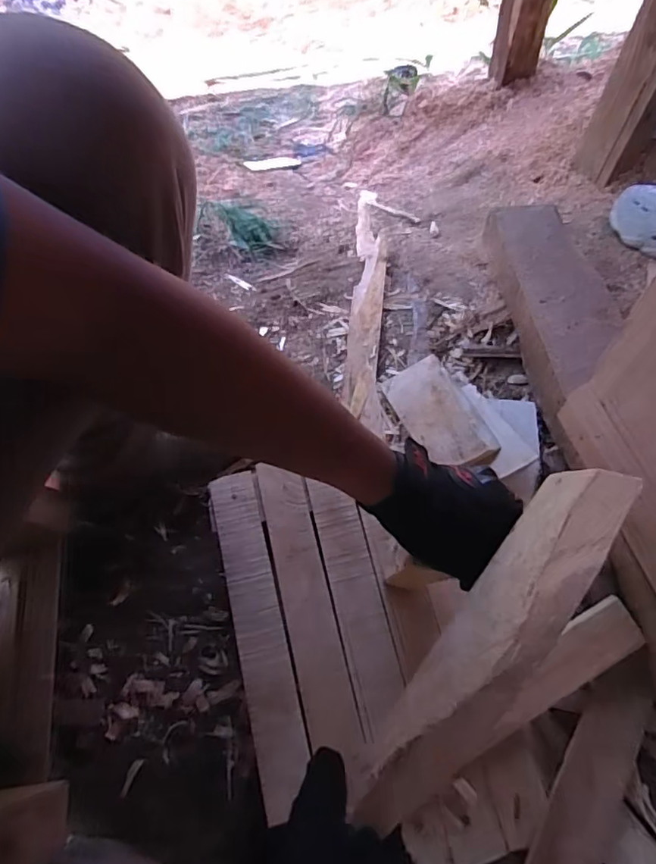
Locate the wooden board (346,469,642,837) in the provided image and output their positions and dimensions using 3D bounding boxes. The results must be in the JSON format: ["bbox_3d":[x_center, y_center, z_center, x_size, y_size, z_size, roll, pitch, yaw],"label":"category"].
[{"bbox_3d":[0.103,0.124,0.326,0.015,0.082,0.249,44,74,-13],"label":"wooden board"}]

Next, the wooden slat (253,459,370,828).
[{"bbox_3d":[-0.023,0.195,0.581,0.055,0.013,0.332,-15,65,0],"label":"wooden slat"}]

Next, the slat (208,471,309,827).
[{"bbox_3d":[-0.078,0.207,0.576,0.053,0.009,0.344,-16,65,0],"label":"slat"}]

